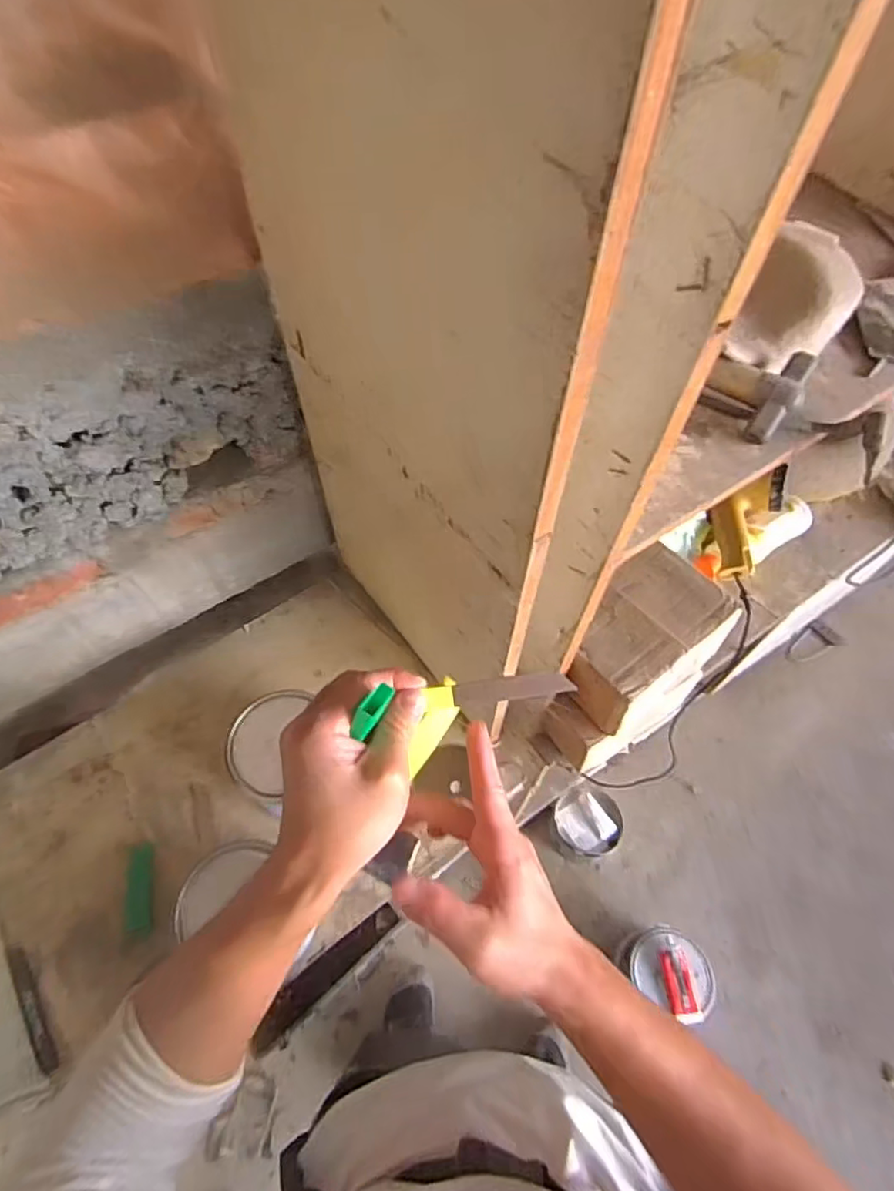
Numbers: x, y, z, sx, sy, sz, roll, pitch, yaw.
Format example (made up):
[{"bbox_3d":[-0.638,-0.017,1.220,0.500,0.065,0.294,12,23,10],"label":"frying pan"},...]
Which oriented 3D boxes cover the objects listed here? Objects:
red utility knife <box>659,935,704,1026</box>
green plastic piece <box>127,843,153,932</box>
[{"bbox_3d":[0.441,0.728,1.140,0.053,0.018,0.140,-7,59,-4],"label":"red utility knife"},{"bbox_3d":[-0.366,0.347,0.719,0.028,0.006,0.093,-11,59,-6],"label":"green plastic piece"}]

